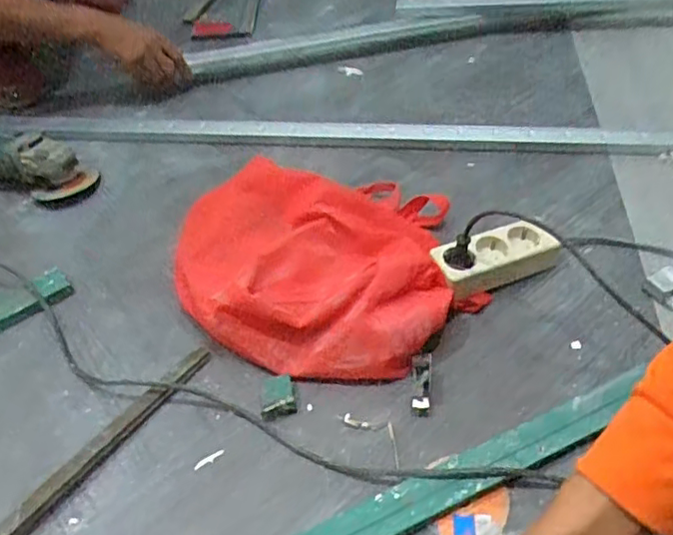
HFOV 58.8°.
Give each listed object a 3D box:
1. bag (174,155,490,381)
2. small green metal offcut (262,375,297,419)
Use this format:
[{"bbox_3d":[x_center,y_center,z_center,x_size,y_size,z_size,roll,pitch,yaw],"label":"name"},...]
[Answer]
[{"bbox_3d":[-0.019,-0.029,0.710,0.341,0.115,0.328,-10,47,-3],"label":"bag"},{"bbox_3d":[-0.062,0.132,0.631,0.035,0.020,0.050,-9,47,-2],"label":"small green metal offcut"}]

